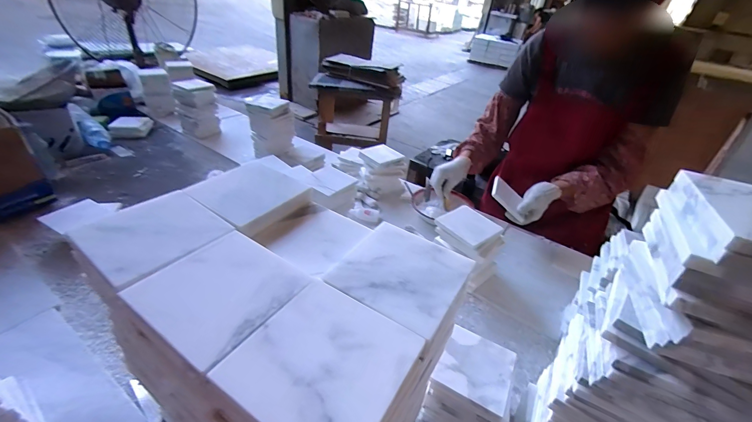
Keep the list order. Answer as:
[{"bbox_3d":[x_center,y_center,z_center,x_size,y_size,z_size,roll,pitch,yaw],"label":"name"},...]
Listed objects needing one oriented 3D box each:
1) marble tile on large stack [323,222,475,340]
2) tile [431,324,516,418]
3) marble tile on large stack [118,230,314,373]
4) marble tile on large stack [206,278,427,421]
[{"bbox_3d":[0.022,0.051,0.281,0.100,0.012,0.096,25,40,22],"label":"marble tile on large stack"},{"bbox_3d":[0.139,0.216,0.452,0.093,0.009,0.100,25,40,22],"label":"tile"},{"bbox_3d":[-0.118,0.060,0.258,0.101,0.017,0.105,25,40,22],"label":"marble tile on large stack"},{"bbox_3d":[-0.033,0.094,0.210,0.100,0.010,0.099,25,40,22],"label":"marble tile on large stack"}]

